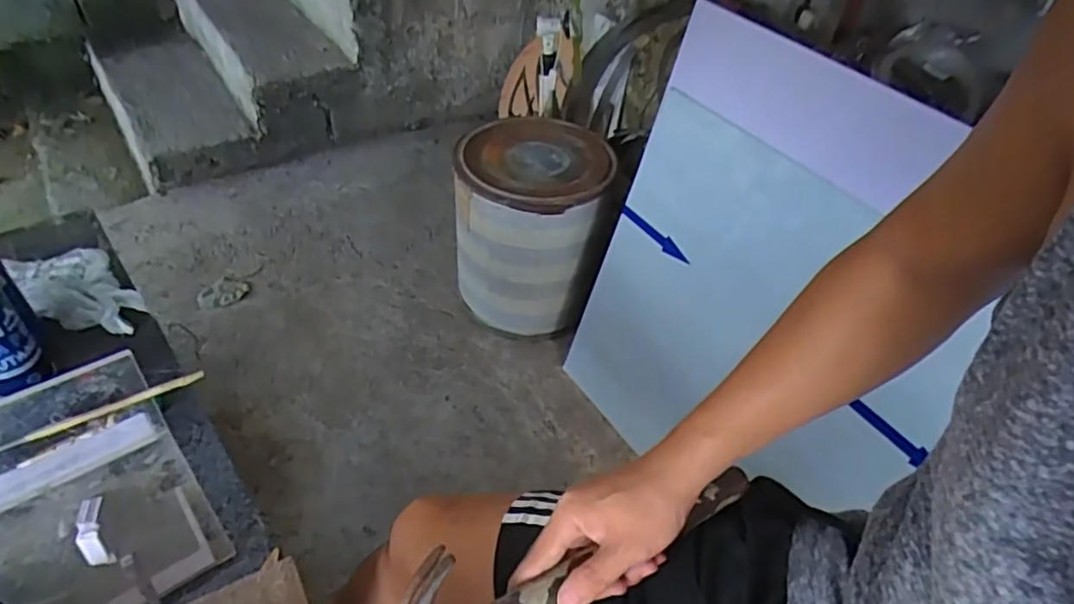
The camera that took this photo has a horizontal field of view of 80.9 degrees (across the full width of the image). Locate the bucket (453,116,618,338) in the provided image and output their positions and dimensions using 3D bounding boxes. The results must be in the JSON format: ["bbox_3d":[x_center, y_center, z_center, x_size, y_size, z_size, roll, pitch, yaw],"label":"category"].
[{"bbox_3d":[-0.020,-0.200,1.681,0.352,0.458,0.374,5,42,-4],"label":"bucket"}]

